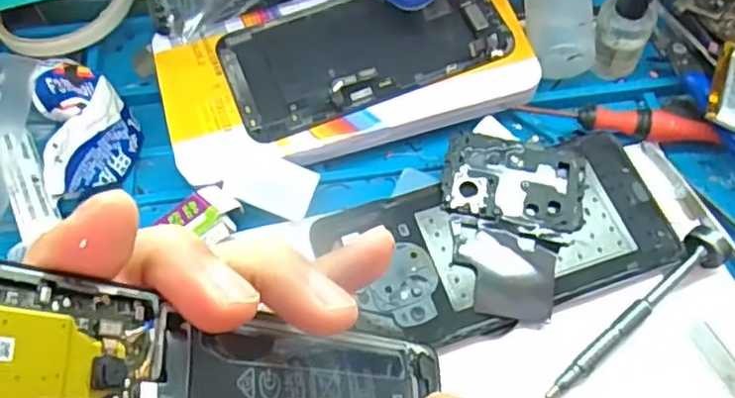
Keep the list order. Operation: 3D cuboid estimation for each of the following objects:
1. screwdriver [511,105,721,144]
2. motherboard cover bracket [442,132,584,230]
[{"bbox_3d":[0.124,-0.042,0.326,0.094,0.013,0.013,11,60,8],"label":"screwdriver"},{"bbox_3d":[0.071,-0.009,0.313,0.067,0.004,0.044,10,60,8],"label":"motherboard cover bracket"}]

